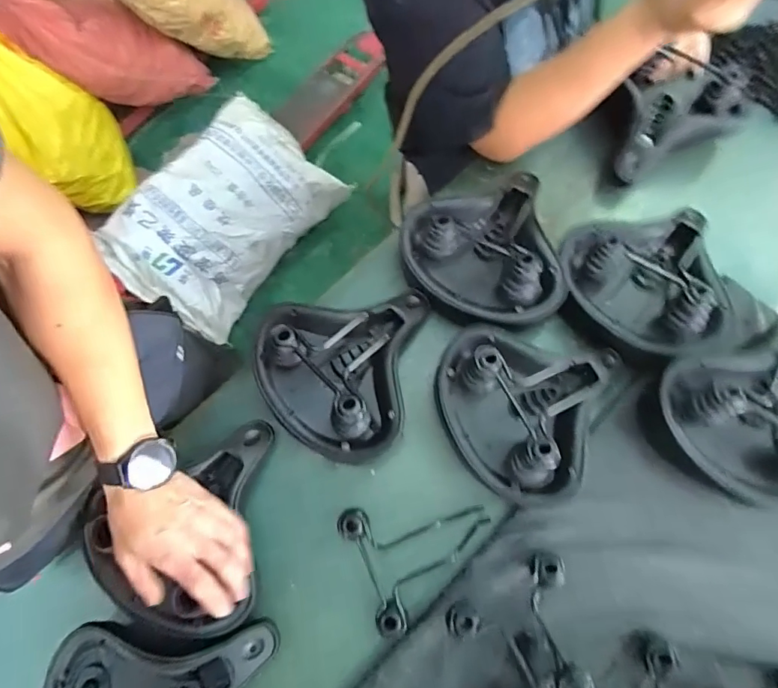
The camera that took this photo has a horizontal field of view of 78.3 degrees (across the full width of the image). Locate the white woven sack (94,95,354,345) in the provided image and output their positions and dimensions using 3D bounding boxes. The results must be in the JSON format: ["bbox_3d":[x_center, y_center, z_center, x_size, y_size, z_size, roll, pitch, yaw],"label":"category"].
[{"bbox_3d":[-0.460,-0.410,1.432,0.437,0.160,0.611,39,78,-15],"label":"white woven sack"}]

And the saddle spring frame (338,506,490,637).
[{"bbox_3d":[0.045,0.260,0.618,0.186,0.037,0.156,-24,75,-6],"label":"saddle spring frame"}]

